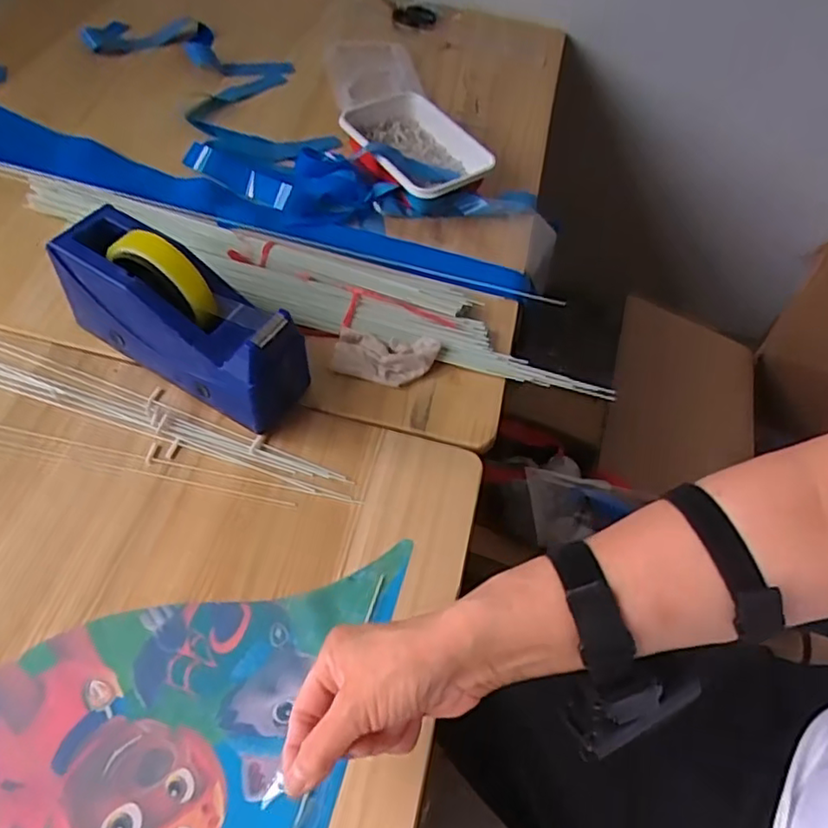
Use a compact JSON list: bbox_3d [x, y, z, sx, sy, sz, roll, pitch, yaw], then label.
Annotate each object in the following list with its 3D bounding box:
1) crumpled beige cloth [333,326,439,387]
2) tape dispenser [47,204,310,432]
[{"bbox_3d":[-0.026,-0.050,0.565,0.089,0.010,0.046,8,78,8],"label":"crumpled beige cloth"},{"bbox_3d":[-0.184,-0.076,0.511,0.210,0.114,0.072,33,61,2],"label":"tape dispenser"}]

